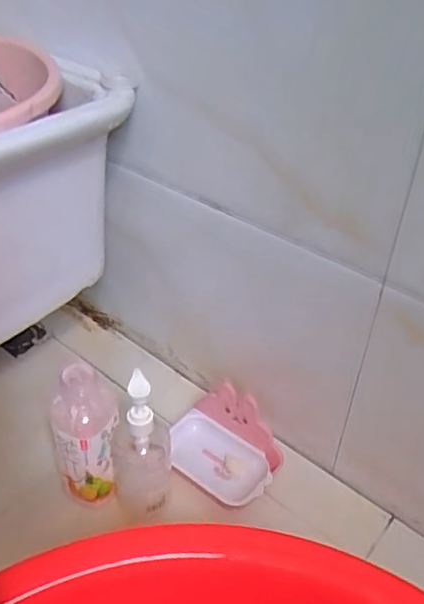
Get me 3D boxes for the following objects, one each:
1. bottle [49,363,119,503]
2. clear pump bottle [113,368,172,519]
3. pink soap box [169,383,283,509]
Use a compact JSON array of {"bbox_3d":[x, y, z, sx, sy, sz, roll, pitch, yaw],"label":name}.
[{"bbox_3d":[-0.138,0.148,0.616,0.072,0.156,0.059,-9,39,-15],"label":"bottle"},{"bbox_3d":[-0.076,0.154,0.609,0.062,0.170,0.055,-3,38,-7],"label":"clear pump bottle"},{"bbox_3d":[0.016,0.170,0.697,0.141,0.099,0.095,27,44,28],"label":"pink soap box"}]

